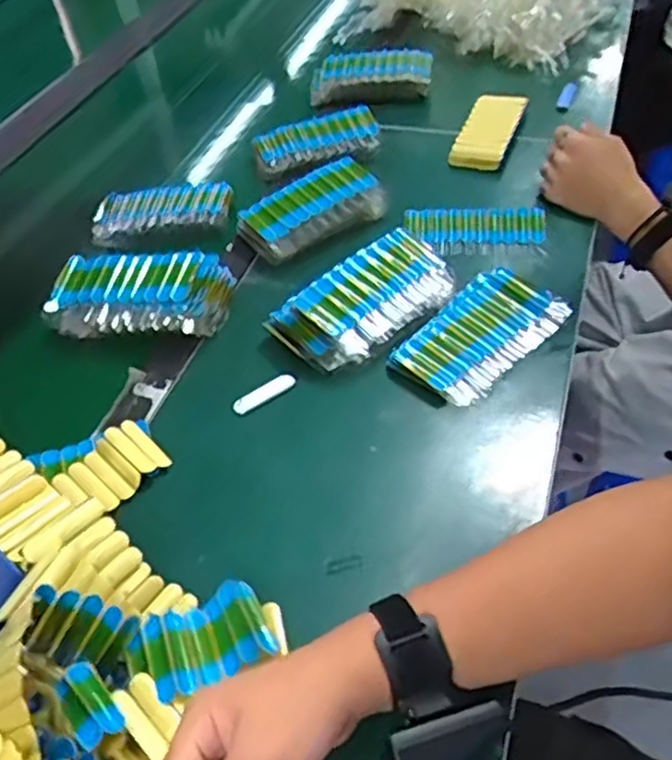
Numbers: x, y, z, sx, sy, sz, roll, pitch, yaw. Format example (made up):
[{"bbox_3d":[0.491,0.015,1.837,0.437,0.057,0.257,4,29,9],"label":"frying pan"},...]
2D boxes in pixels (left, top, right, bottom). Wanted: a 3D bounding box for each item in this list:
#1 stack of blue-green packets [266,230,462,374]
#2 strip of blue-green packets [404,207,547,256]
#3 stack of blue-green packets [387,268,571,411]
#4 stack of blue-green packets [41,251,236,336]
[{"bbox_3d":[0.031,-0.080,0.678,0.183,0.041,0.101,-34,53,-23],"label":"stack of blue-green packets"},{"bbox_3d":[0.157,-0.169,0.774,0.150,0.019,0.074,-1,48,5],"label":"strip of blue-green packets"},{"bbox_3d":[0.139,-0.044,0.654,0.099,0.025,0.168,34,59,30],"label":"stack of blue-green packets"},{"bbox_3d":[-0.205,-0.088,0.705,0.184,0.048,0.102,-2,48,4],"label":"stack of blue-green packets"}]

